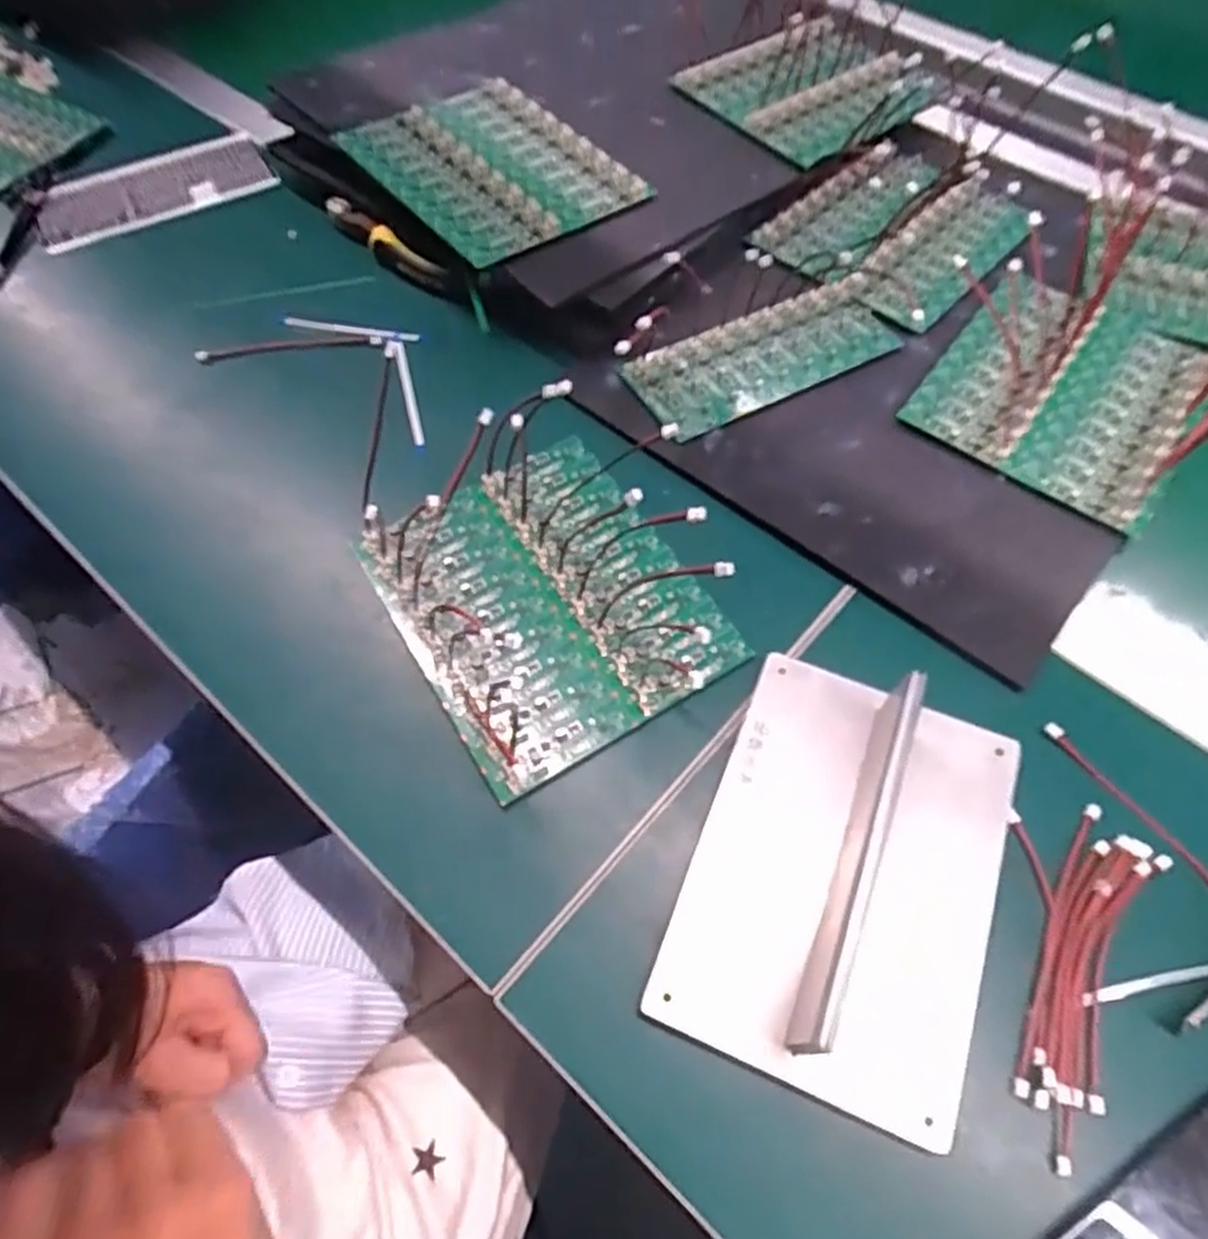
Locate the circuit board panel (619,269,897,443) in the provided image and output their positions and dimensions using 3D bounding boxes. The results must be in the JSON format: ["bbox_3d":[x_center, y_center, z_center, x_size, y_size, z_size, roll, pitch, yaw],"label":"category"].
[{"bbox_3d":[0.117,-0.192,0.561,0.198,0.011,0.077,-25,63,-15],"label":"circuit board panel"}]

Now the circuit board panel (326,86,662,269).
[{"bbox_3d":[-0.088,-0.348,0.594,0.150,0.023,0.198,-39,72,-19],"label":"circuit board panel"}]

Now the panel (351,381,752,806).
[{"bbox_3d":[-0.036,-0.026,0.470,0.177,0.028,0.213,-27,64,-17],"label":"panel"}]

